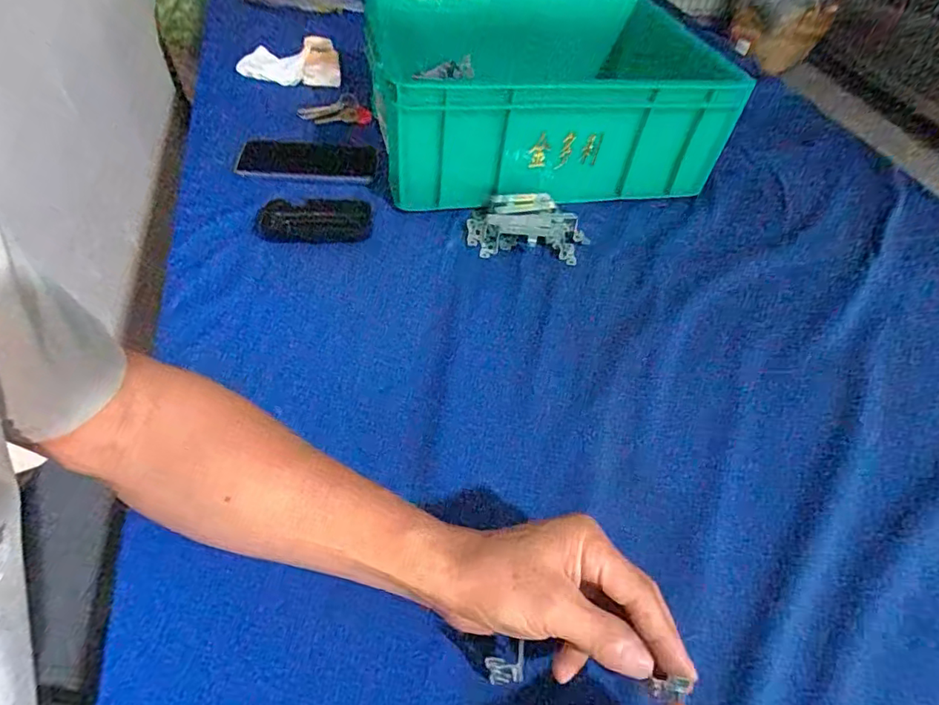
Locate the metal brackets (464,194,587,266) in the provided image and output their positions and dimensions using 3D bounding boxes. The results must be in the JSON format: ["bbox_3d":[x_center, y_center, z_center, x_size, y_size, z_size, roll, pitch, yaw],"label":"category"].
[{"bbox_3d":[0.065,-0.137,0.593,0.134,0.046,0.072,7,49,0],"label":"metal brackets"}]

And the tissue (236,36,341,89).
[{"bbox_3d":[-0.264,-0.435,0.794,0.153,0.038,0.067,12,49,3],"label":"tissue"}]

